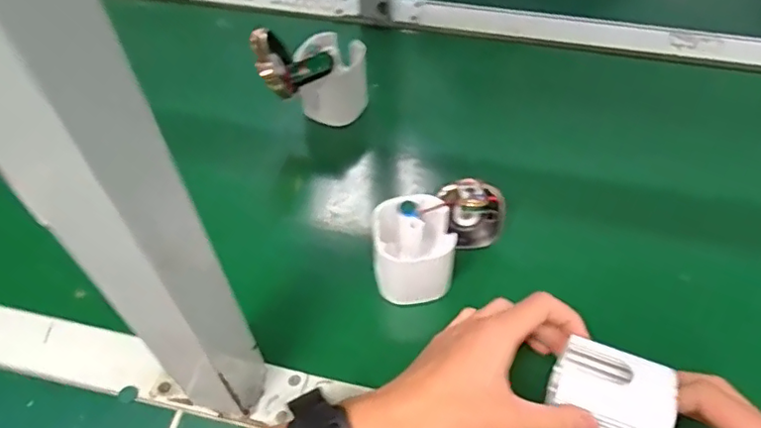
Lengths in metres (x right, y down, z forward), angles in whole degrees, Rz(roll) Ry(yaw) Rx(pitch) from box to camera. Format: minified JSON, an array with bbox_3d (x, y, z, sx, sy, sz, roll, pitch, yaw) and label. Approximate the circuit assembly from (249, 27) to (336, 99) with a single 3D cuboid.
[{"bbox_3d":[-0.073,-0.131,0.494,0.066,0.047,0.057,-8,50,-8],"label":"circuit assembly"}]

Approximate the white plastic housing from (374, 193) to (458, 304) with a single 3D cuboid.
[{"bbox_3d":[0.025,0.026,0.426,0.055,0.064,0.057,-1,54,2],"label":"white plastic housing"}]

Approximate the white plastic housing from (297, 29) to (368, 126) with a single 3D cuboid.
[{"bbox_3d":[-0.043,-0.120,0.545,0.059,0.072,0.059,5,50,4],"label":"white plastic housing"}]

